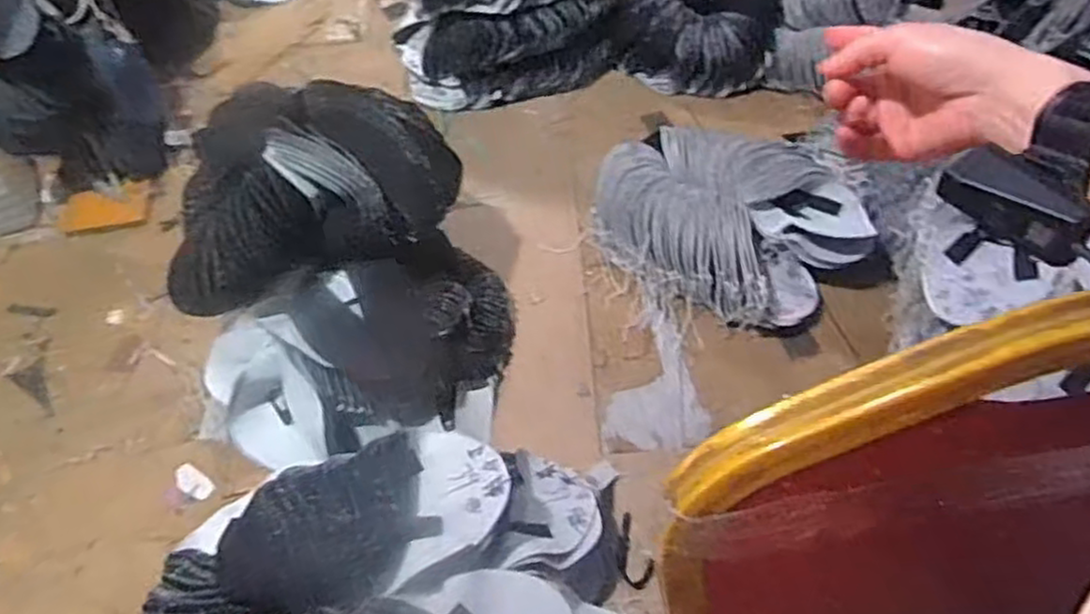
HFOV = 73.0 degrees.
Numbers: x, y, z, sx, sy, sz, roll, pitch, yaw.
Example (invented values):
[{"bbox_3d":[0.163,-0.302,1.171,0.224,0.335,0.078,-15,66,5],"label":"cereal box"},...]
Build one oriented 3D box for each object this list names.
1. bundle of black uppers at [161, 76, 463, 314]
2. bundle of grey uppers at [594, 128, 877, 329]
[{"bbox_3d":[-0.382,-0.205,1.194,0.465,0.193,0.339,-8,55,-5],"label":"bundle of black uppers"},{"bbox_3d":[0.358,-0.175,1.466,0.389,0.190,0.481,-39,63,-24],"label":"bundle of grey uppers"}]

